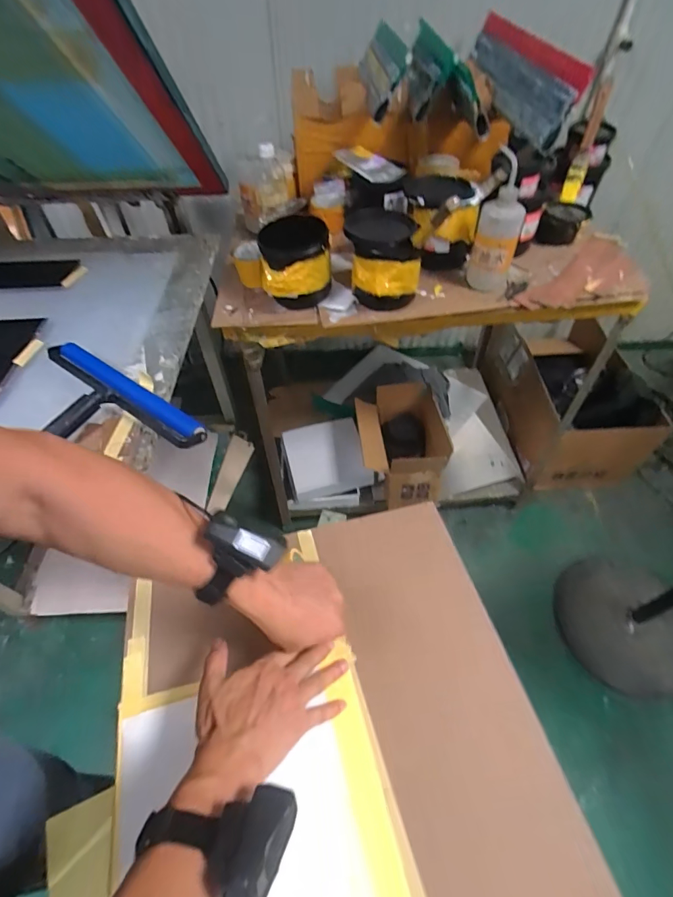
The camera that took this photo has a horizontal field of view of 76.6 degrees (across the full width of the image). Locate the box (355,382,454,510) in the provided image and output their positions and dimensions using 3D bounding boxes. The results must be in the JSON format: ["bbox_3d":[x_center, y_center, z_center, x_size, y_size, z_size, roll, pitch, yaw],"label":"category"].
[{"bbox_3d":[0.184,-0.031,1.278,0.218,0.165,0.326,-3,52,0],"label":"box"}]

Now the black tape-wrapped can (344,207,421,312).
[{"bbox_3d":[0.079,-0.335,0.772,0.117,0.126,0.143,-7,52,-3],"label":"black tape-wrapped can"}]

